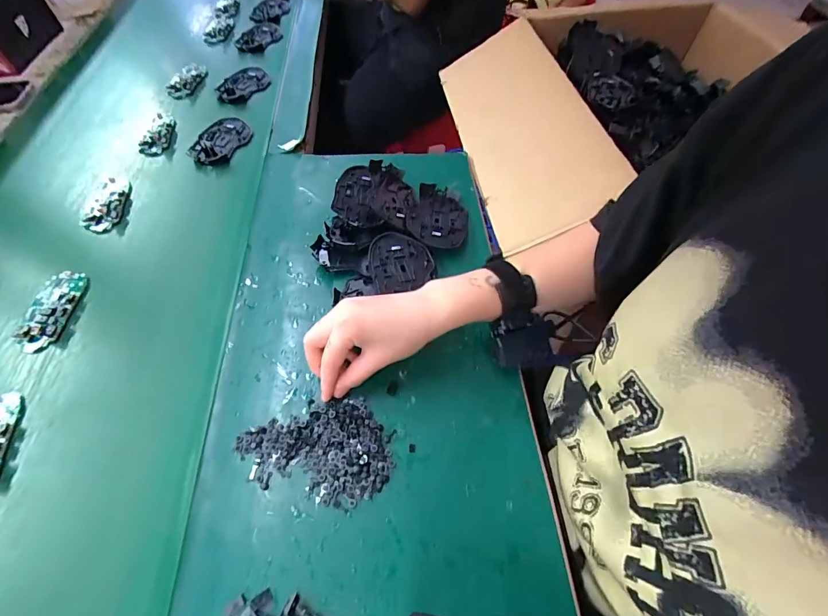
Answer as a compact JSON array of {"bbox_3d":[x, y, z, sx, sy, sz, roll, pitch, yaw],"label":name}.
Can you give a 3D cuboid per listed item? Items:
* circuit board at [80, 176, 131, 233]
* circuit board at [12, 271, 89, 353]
[{"bbox_3d":[-0.409,-0.141,0.520,0.048,0.019,0.099,-8,57,-7],"label":"circuit board"},{"bbox_3d":[-0.394,0.000,0.427,0.045,0.014,0.099,-3,57,-3],"label":"circuit board"}]

